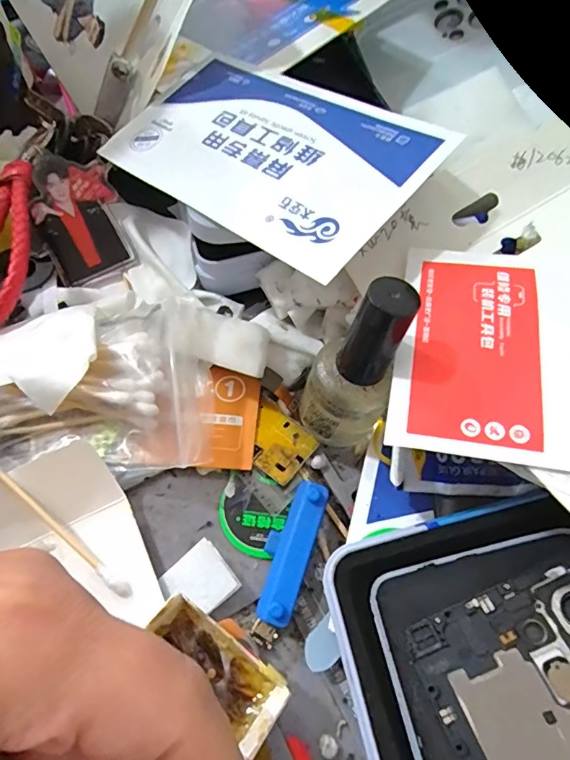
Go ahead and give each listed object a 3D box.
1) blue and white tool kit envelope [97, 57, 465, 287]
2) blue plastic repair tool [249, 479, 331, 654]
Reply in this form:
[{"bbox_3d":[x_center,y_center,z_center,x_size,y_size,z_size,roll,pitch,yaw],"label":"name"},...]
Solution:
[{"bbox_3d":[-0.011,-0.100,0.195,0.143,0.004,0.081,38,78,28],"label":"blue and white tool kit envelope"},{"bbox_3d":[0.000,0.066,0.169,0.016,0.014,0.056,19,63,9],"label":"blue plastic repair tool"}]

